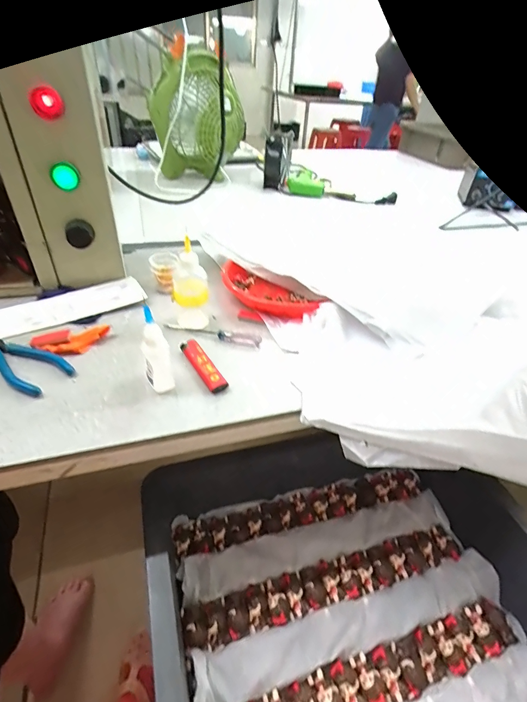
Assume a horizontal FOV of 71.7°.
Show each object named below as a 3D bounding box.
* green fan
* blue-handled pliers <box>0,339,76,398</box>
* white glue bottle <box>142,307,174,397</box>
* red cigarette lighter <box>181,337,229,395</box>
[{"bbox_3d":[-0.151,-0.545,0.858,0.193,0.234,0.142,2,39,-4],"label":"green fan"},{"bbox_3d":[-0.244,0.006,0.365,0.120,0.008,0.046,28,44,26],"label":"blue-handled pliers"},{"bbox_3d":[-0.096,0.001,0.329,0.022,0.082,0.018,-13,42,-20],"label":"white glue bottle"},{"bbox_3d":[-0.062,0.013,0.372,0.019,0.012,0.076,-19,45,-26],"label":"red cigarette lighter"}]

